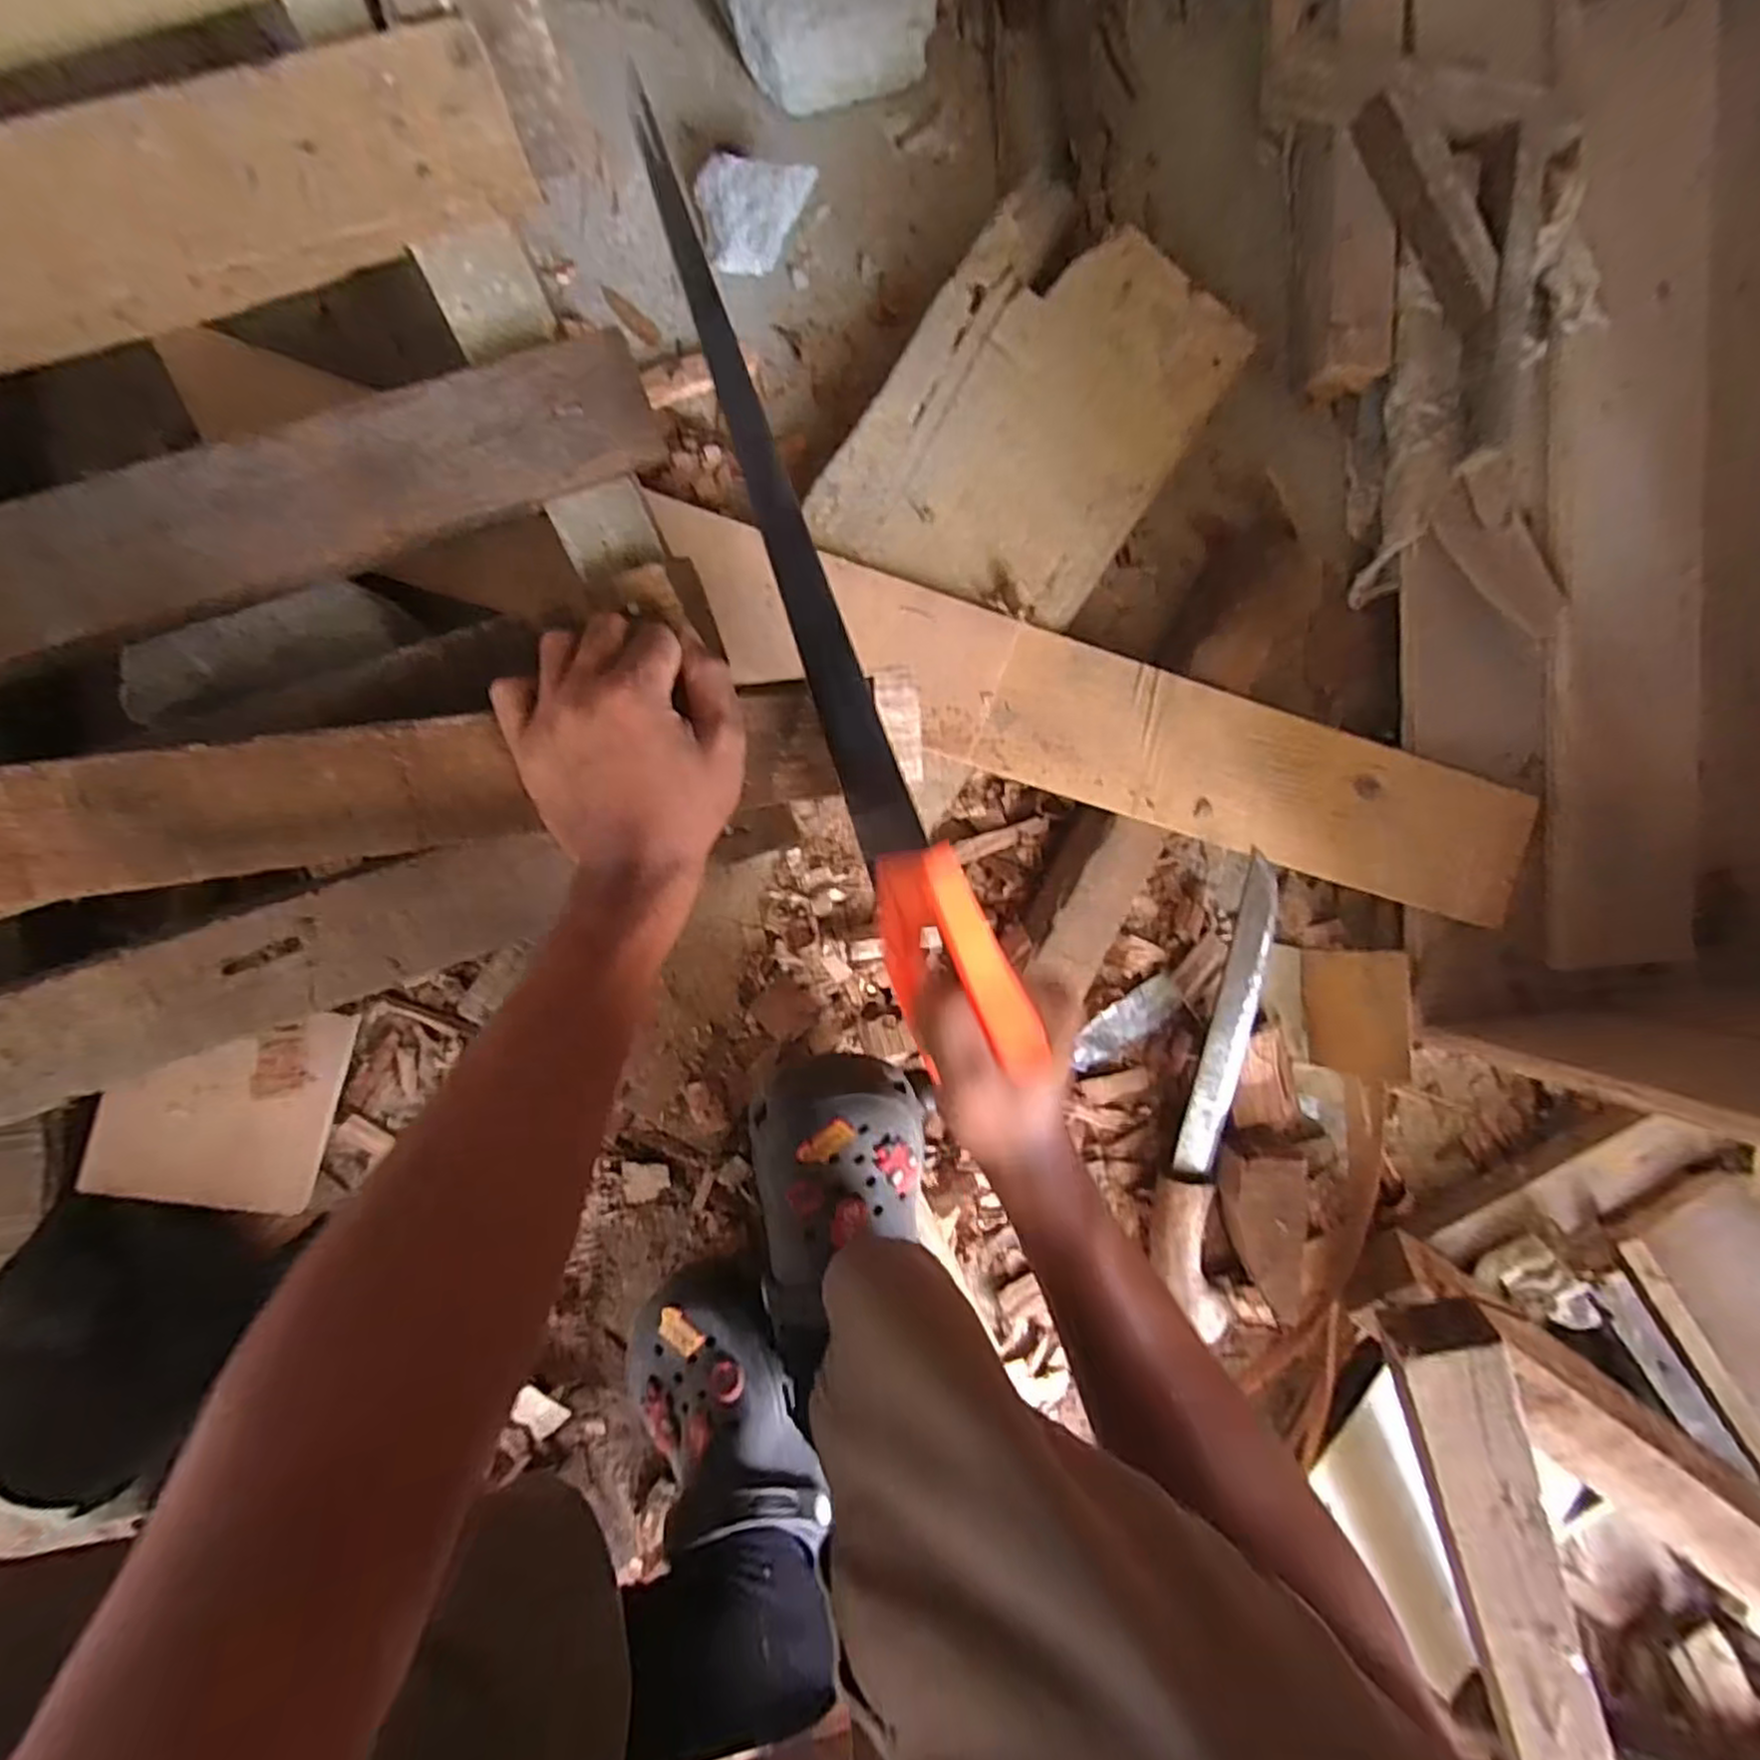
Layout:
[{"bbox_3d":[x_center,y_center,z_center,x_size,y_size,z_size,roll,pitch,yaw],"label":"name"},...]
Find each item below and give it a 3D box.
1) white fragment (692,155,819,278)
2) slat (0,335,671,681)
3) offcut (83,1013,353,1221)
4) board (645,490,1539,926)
[{"bbox_3d":[-0.081,-0.424,0.476,0.070,0.032,0.056,6,93,-8],"label":"white fragment"},{"bbox_3d":[-0.368,-0.134,0.334,0.547,0.035,0.055,-20,96,-6],"label":"slat"},{"bbox_3d":[-0.395,0.135,0.448,0.112,0.011,0.120,14,88,-19],"label":"offcut"},{"bbox_3d":[0.159,-0.102,0.497,0.607,0.021,0.104,16,91,-8],"label":"board"}]

